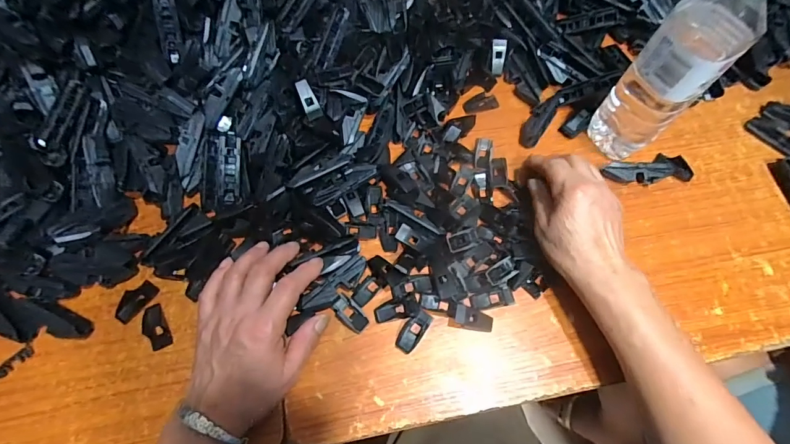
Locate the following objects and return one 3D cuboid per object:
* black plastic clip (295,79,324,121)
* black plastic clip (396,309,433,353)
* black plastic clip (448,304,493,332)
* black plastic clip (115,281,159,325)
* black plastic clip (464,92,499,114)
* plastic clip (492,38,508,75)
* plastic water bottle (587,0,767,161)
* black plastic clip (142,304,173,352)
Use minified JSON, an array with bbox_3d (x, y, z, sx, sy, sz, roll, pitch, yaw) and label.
[{"bbox_3d":[-0.090,-0.127,0.415,0.017,0.005,0.040,-27,111,-12],"label":"black plastic clip"},{"bbox_3d":[0.018,0.102,0.375,0.019,0.004,0.042,34,71,10],"label":"black plastic clip"},{"bbox_3d":[0.073,0.091,0.375,0.040,0.012,0.018,8,69,1],"label":"black plastic clip"},{"bbox_3d":[-0.249,0.077,0.383,0.022,0.009,0.041,32,71,10],"label":"black plastic clip"},{"bbox_3d":[0.103,-0.143,0.481,0.041,0.004,0.024,-14,70,-7],"label":"black plastic clip"},{"bbox_3d":[0.128,-0.204,0.493,0.017,0.004,0.044,5,90,0],"label":"plastic clip"},{"bbox_3d":[0.255,-0.138,0.372,0.053,0.212,0.066,-36,74,-14],"label":"plastic water bottle"},{"bbox_3d":[-0.225,0.100,0.375,0.021,0.005,0.041,-30,73,-13],"label":"black plastic clip"}]

